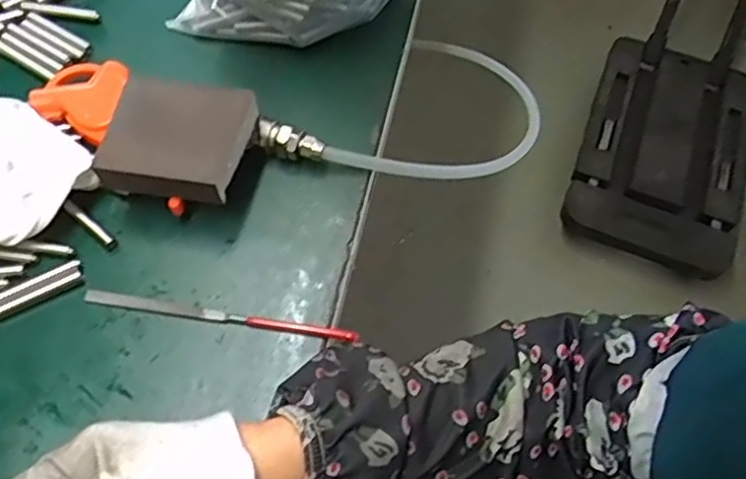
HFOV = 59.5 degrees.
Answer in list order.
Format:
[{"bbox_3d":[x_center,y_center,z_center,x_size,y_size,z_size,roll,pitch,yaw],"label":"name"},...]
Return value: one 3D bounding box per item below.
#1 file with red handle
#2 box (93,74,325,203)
[{"bbox_3d":[-0.088,0.044,0.377,0.158,0.008,0.009,9,63,2],"label":"file with red handle"},{"bbox_3d":[-0.097,-0.050,0.397,0.119,0.053,0.073,11,63,3],"label":"box"}]

